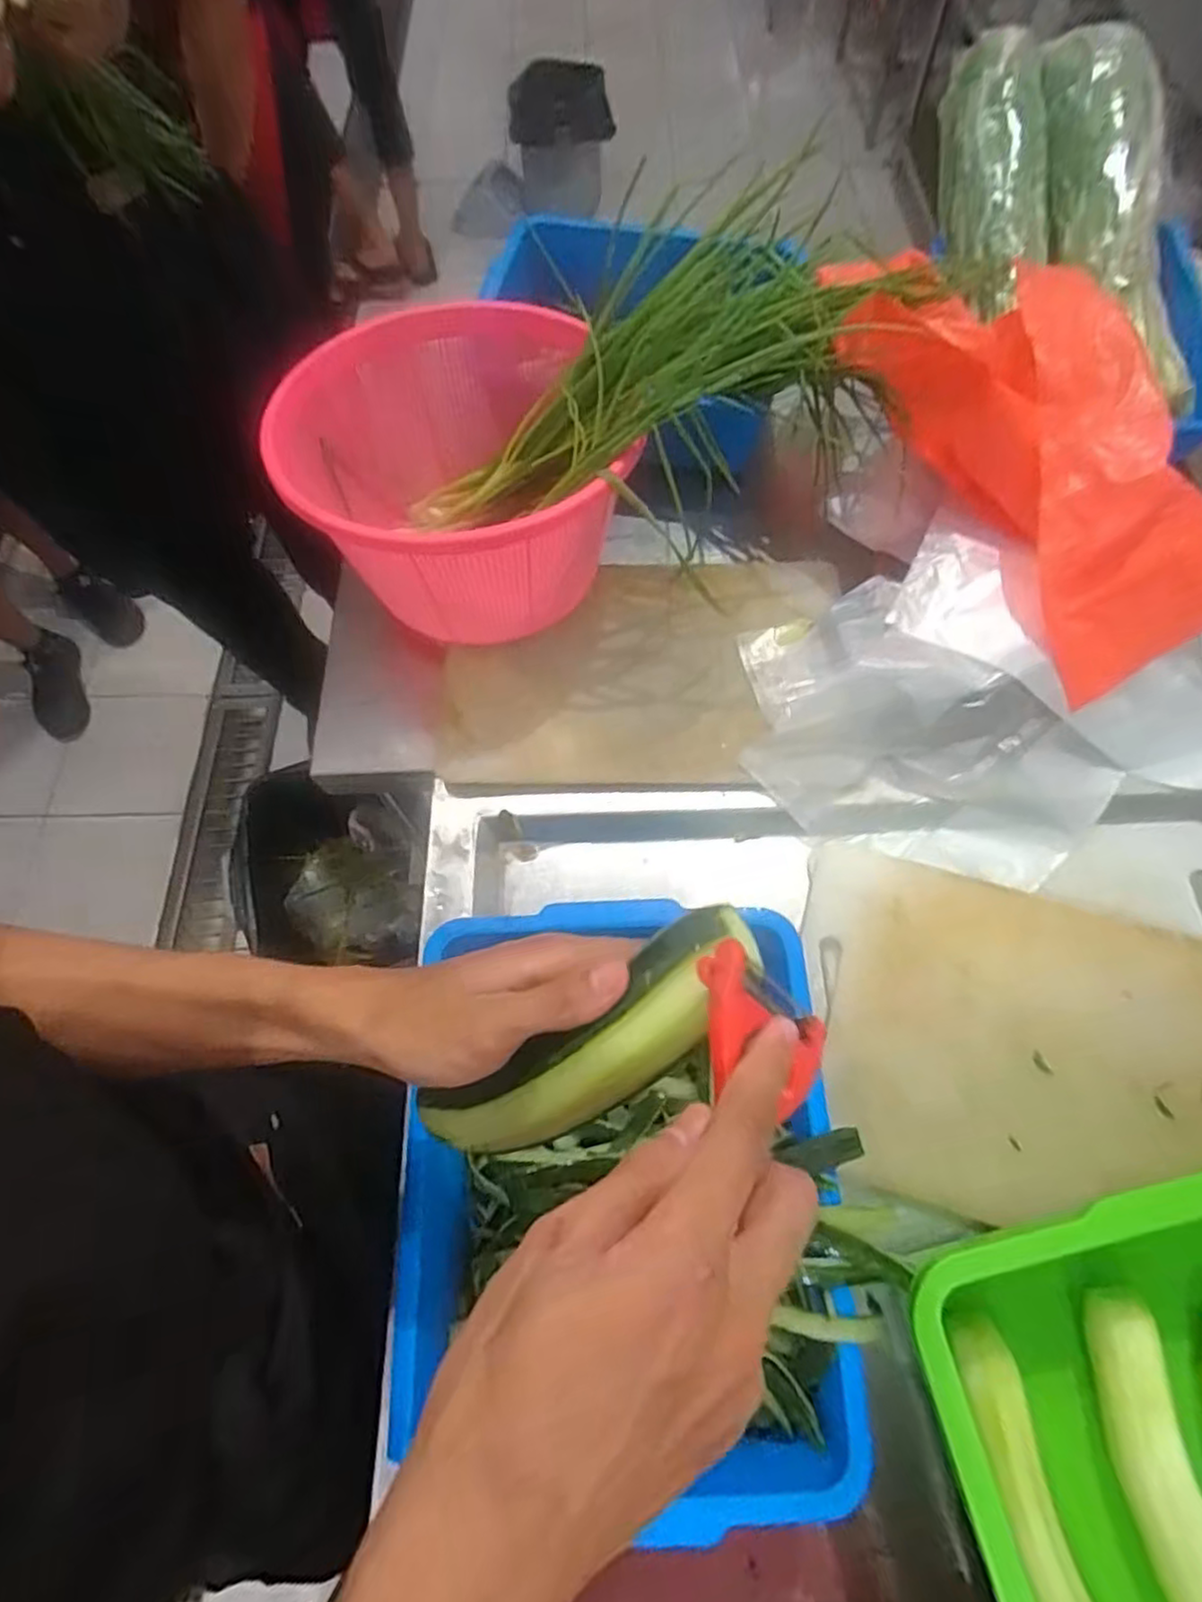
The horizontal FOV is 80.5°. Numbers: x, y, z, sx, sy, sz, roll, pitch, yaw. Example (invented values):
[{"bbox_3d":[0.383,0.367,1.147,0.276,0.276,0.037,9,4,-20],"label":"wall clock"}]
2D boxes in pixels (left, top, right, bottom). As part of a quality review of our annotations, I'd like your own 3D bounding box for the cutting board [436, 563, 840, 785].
[{"bbox_3d":[0.034,-0.119,0.613,0.328,0.017,0.219,0,67,1],"label":"cutting board"}]

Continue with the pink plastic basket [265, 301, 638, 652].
[{"bbox_3d":[-0.122,-0.270,0.595,0.248,0.167,0.293,-14,67,-5],"label":"pink plastic basket"}]

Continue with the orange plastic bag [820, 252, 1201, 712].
[{"bbox_3d":[0.341,-0.267,0.557,0.186,0.121,0.359,-30,85,-11],"label":"orange plastic bag"}]

